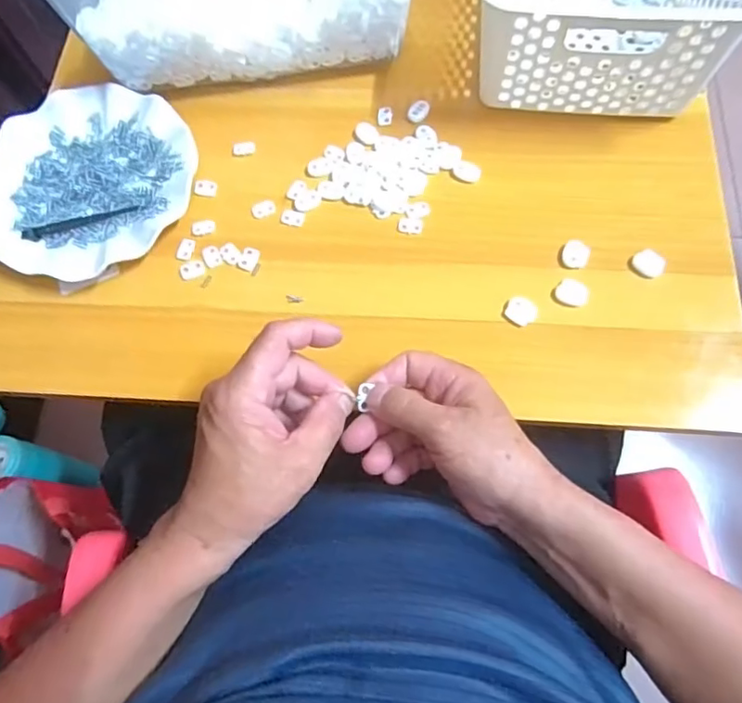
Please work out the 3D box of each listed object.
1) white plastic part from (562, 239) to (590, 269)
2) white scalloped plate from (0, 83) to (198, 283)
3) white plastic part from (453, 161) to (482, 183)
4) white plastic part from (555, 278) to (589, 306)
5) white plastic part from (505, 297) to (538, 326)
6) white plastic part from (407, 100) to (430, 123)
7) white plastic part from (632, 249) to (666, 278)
[{"bbox_3d":[0.159,-0.076,0.439,0.019,0.008,0.021,31,74,13],"label":"white plastic part"},{"bbox_3d":[-0.238,-0.143,0.476,0.169,0.021,0.177,-1,70,2],"label":"white scalloped plate"},{"bbox_3d":[0.081,-0.152,0.472,0.022,0.004,0.017,36,75,14],"label":"white plastic part"},{"bbox_3d":[0.154,-0.045,0.430,0.023,0.005,0.020,36,75,14],"label":"white plastic part"},{"bbox_3d":[0.114,-0.031,0.428,0.022,0.004,0.021,-1,70,2],"label":"white plastic part"},{"bbox_3d":[0.042,-0.212,0.497,0.016,0.004,0.027,20,72,10],"label":"white plastic part"},{"bbox_3d":[0.214,-0.068,0.434,0.019,0.007,0.023,-40,73,-11],"label":"white plastic part"}]

